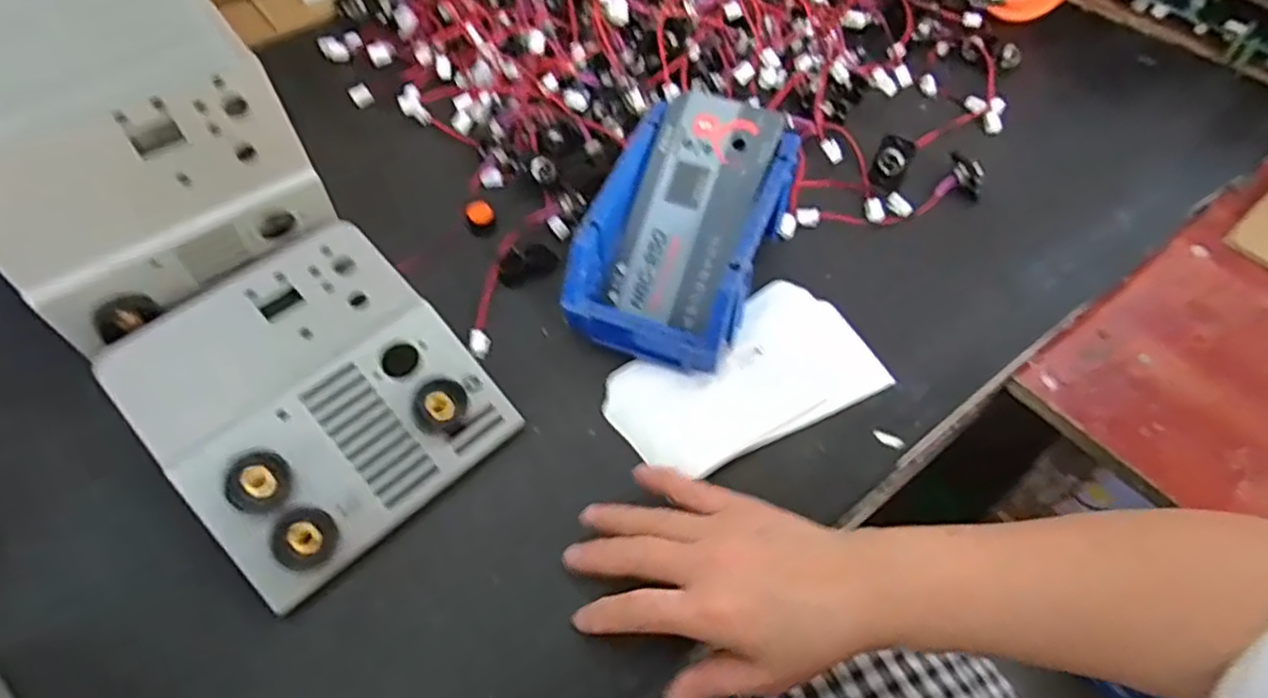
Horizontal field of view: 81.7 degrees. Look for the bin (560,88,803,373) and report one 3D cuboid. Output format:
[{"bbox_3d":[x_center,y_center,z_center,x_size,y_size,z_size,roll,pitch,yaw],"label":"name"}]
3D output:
[{"bbox_3d":[0.030,-0.075,0.463,0.108,0.074,0.163,19,58,13],"label":"bin"}]

